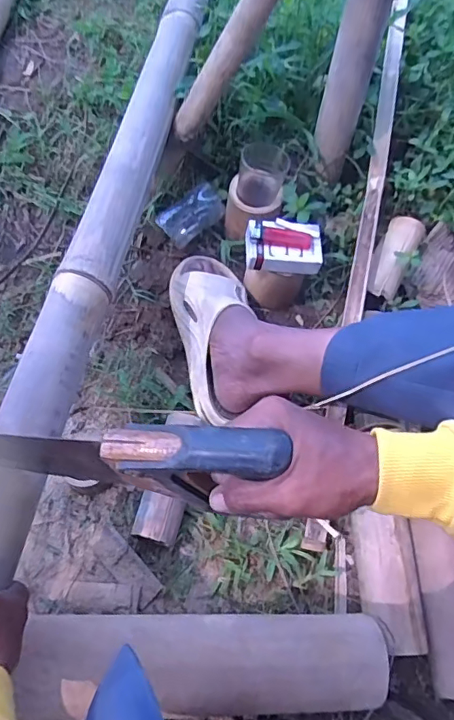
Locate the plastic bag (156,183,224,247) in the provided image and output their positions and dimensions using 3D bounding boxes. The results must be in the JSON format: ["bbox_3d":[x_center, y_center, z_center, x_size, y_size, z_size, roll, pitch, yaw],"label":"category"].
[{"bbox_3d":[-0.055,-0.220,0.784,0.099,0.072,0.031,-31,67,-18],"label":"plastic bag"}]

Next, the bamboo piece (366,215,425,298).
[{"bbox_3d":[0.245,-0.151,0.766,0.053,0.051,0.142,27,63,11],"label":"bamboo piece"}]

